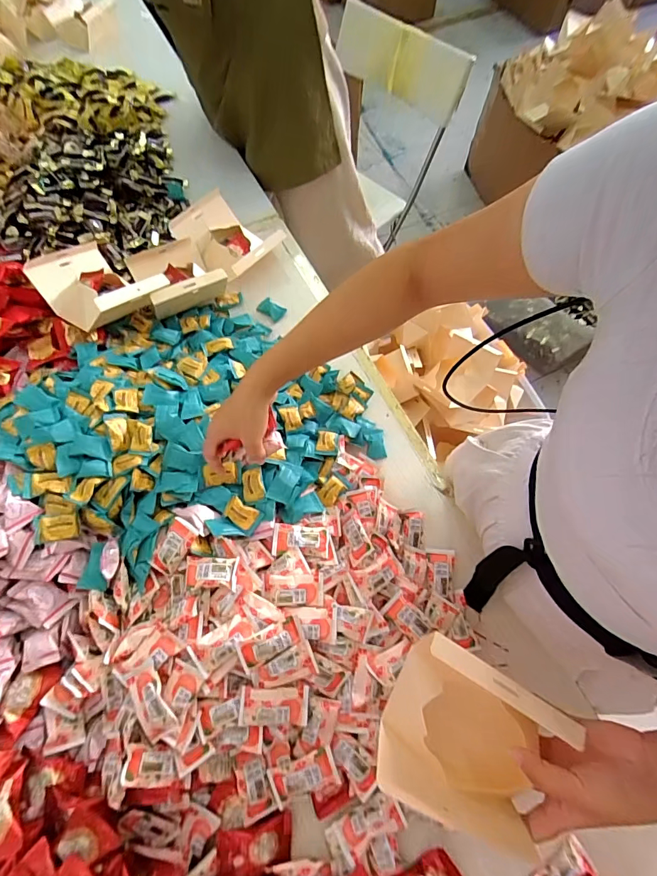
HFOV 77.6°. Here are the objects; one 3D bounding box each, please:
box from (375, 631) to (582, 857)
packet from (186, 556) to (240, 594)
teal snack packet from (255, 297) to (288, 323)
[{"bbox_3d":[0.117,0.250,0.346,0.123,0.092,0.112,24,69,10],"label":"box"},{"bbox_3d":[-0.139,0.159,0.484,0.061,0.011,0.036,2,67,1],"label":"packet"},{"bbox_3d":[-0.105,-0.234,0.741,0.053,0.013,0.030,33,71,14],"label":"teal snack packet"}]

